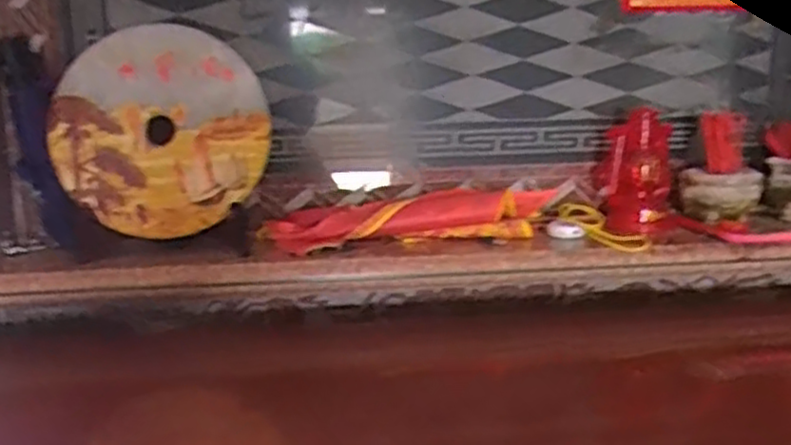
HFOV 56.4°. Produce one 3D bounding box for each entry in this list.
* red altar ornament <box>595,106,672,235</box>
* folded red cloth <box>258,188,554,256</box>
[{"bbox_3d":[0.317,-0.067,0.978,0.093,0.146,0.084,2,11,19],"label":"red altar ornament"},{"bbox_3d":[0.031,-0.008,0.950,0.393,0.051,0.119,-4,11,-12],"label":"folded red cloth"}]

